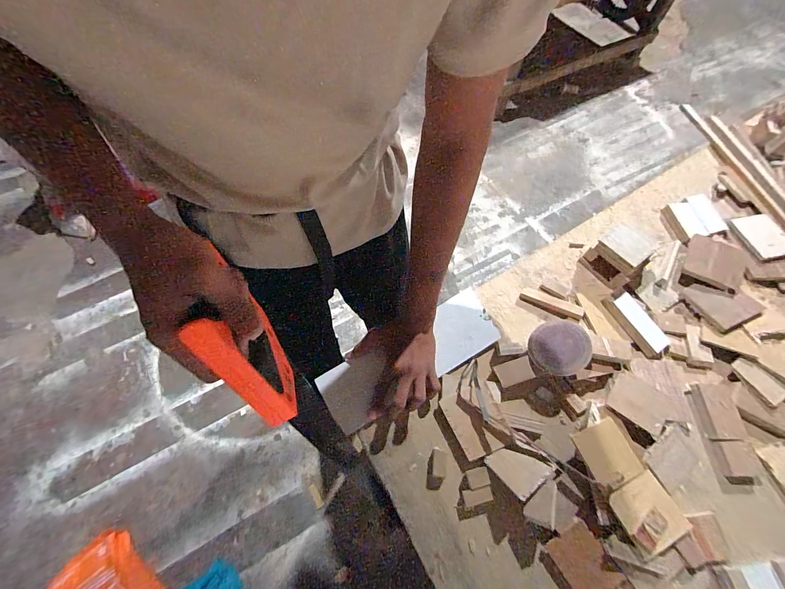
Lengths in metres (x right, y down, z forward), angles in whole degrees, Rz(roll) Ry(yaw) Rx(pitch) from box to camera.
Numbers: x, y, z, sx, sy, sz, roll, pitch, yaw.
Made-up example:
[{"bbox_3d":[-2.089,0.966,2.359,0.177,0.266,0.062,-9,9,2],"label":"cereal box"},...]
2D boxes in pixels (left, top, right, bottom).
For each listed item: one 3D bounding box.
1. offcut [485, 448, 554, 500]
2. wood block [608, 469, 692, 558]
[{"bbox_3d":[0.165,0.226,0.435,0.055,0.007,0.064,-46,57,-6],"label":"offcut"},{"bbox_3d":[0.317,0.271,0.412,0.075,0.022,0.072,-21,65,-10],"label":"wood block"}]

